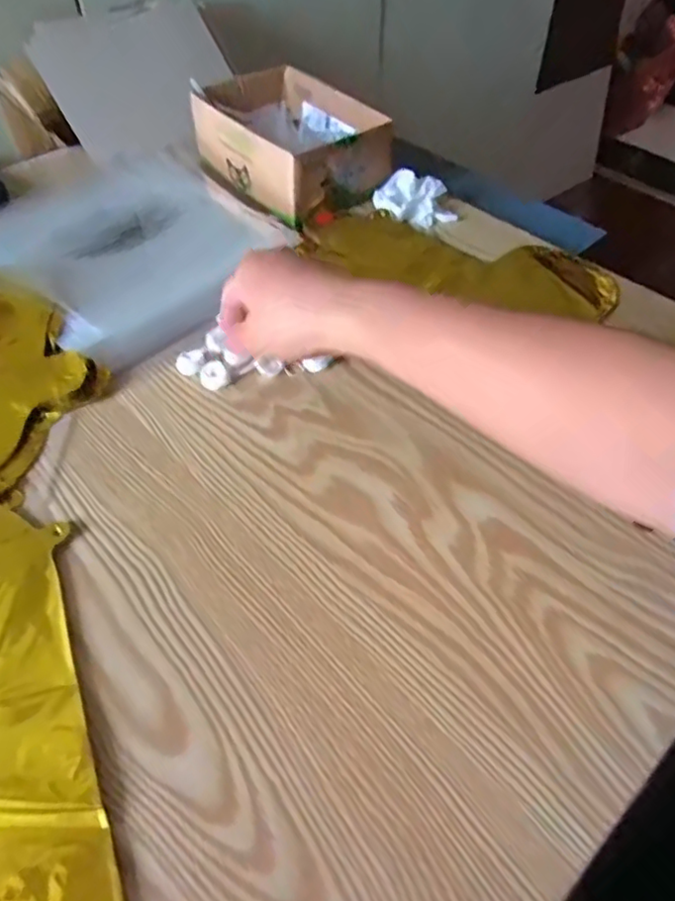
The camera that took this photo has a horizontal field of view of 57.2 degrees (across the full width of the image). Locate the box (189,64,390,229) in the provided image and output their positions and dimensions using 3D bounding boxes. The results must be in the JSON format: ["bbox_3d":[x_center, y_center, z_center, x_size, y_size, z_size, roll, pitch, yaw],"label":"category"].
[{"bbox_3d":[-0.049,-0.328,0.649,0.149,0.062,0.214,-29,56,-20],"label":"box"}]

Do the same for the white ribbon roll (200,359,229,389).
[{"bbox_3d":[-0.093,-0.057,0.468,0.021,0.010,0.022,-1,51,1],"label":"white ribbon roll"}]

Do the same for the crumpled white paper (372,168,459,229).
[{"bbox_3d":[0.076,-0.247,0.607,0.079,0.028,0.054,6,52,7],"label":"crumpled white paper"}]

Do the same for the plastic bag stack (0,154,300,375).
[{"bbox_3d":[-0.197,-0.197,0.580,0.223,0.019,0.279,-38,59,-25],"label":"plastic bag stack"}]

